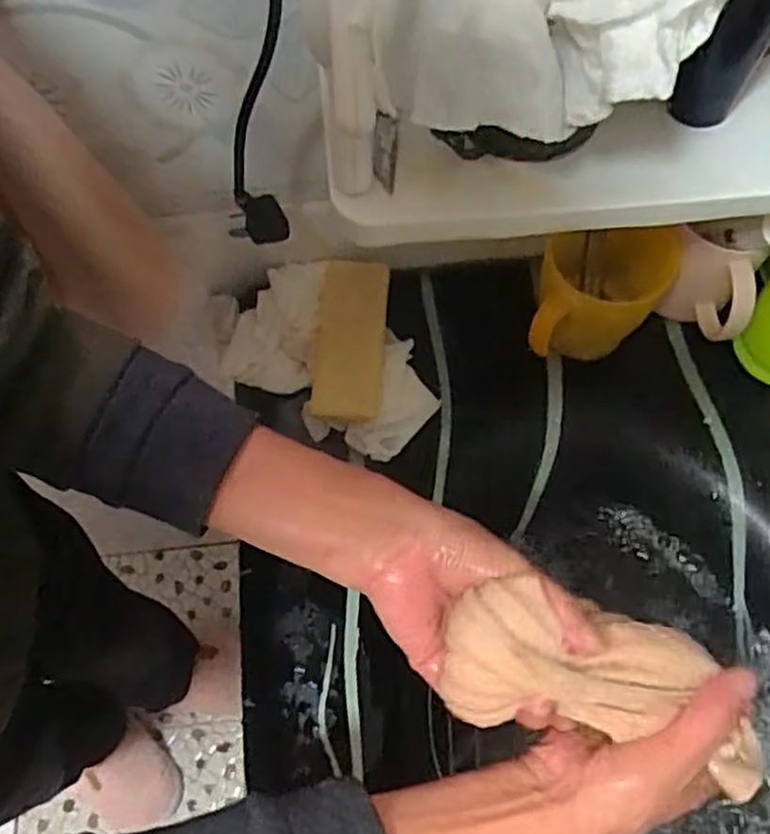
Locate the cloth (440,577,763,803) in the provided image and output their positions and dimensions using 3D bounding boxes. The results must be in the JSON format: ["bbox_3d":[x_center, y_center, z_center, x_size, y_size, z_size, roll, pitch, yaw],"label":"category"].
[{"bbox_3d":[0.121,0.142,0.387,0.184,0.041,0.068,18,67,-9],"label":"cloth"}]

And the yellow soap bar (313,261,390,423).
[{"bbox_3d":[-0.026,-0.057,0.552,0.051,0.024,0.123,4,80,3],"label":"yellow soap bar"}]

